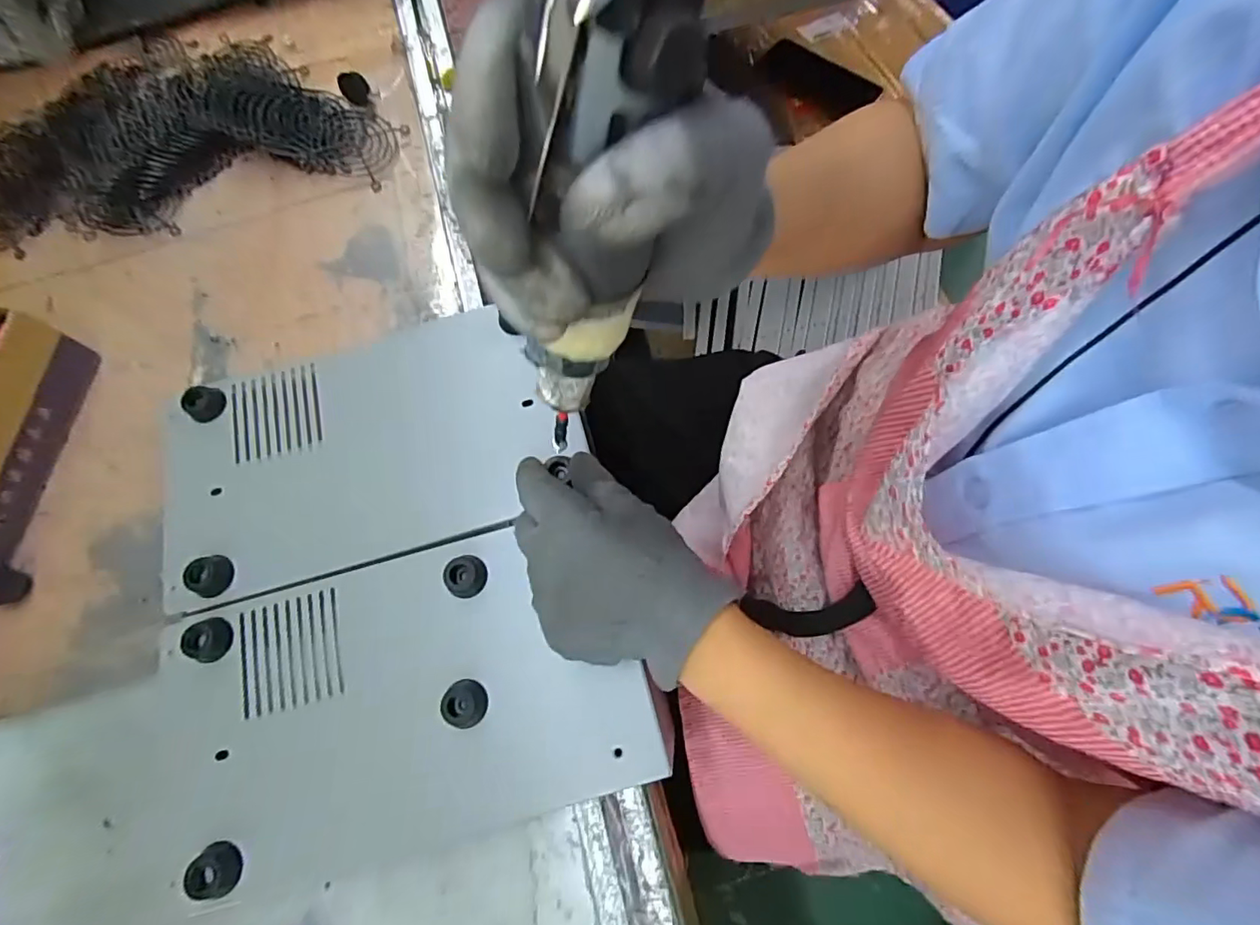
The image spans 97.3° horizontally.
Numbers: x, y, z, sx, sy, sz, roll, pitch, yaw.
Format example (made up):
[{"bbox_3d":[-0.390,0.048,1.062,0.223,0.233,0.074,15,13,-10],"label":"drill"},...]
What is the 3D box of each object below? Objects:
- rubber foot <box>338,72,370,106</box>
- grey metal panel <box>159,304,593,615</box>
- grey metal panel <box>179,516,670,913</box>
[{"bbox_3d":[-0.230,-0.313,0.461,0.022,0.020,0.014,-28,74,-6],"label":"rubber foot"},{"bbox_3d":[-0.172,-0.011,0.356,0.266,0.018,0.145,-15,73,-2],"label":"grey metal panel"},{"bbox_3d":[-0.128,0.131,0.315,0.264,0.022,0.156,-15,73,-2],"label":"grey metal panel"}]

